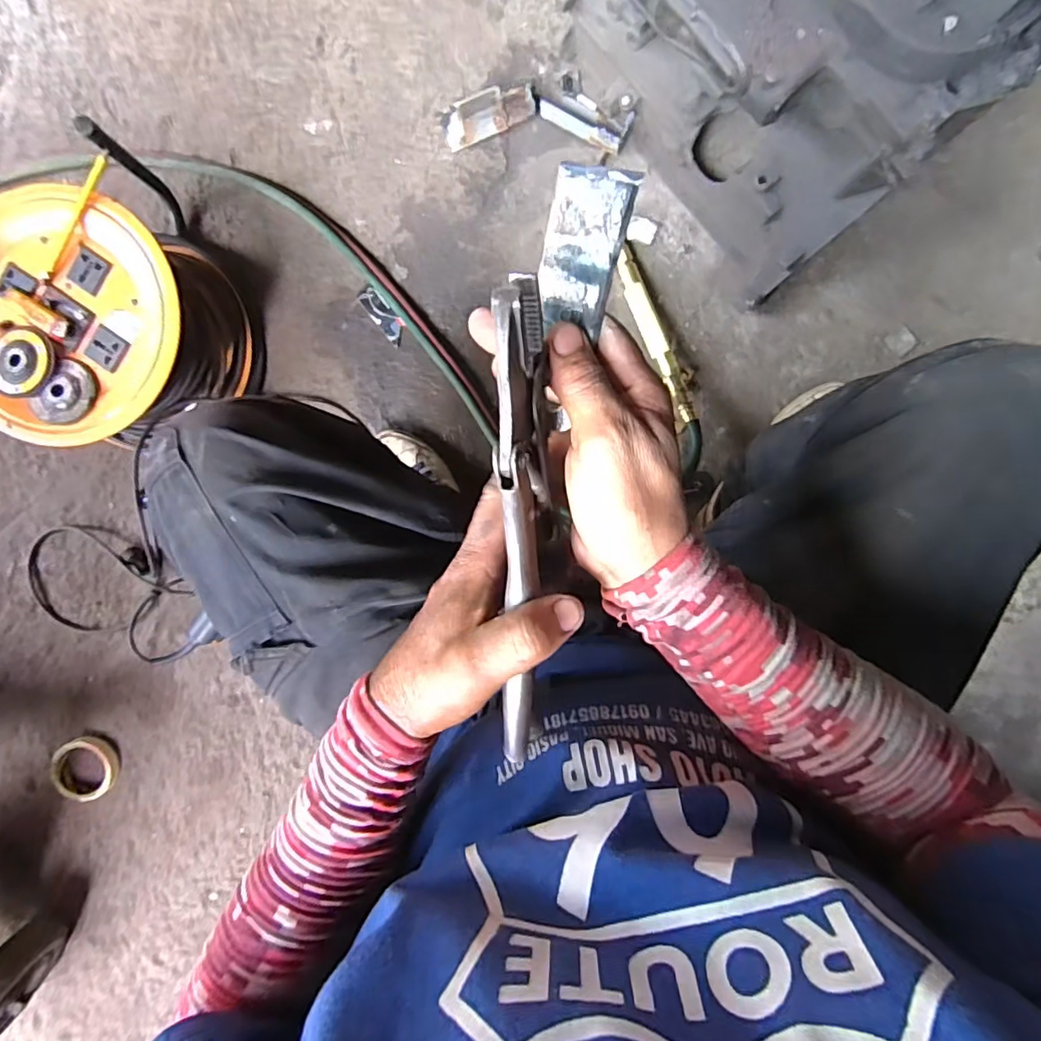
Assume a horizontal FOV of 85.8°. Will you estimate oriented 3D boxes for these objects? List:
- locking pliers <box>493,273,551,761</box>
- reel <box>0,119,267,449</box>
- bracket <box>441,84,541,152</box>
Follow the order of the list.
[{"bbox_3d":[0.001,0.006,0.255,0.020,0.046,0.212,1,109,2],"label":"locking pliers"},{"bbox_3d":[-0.537,-0.259,0.737,0.297,0.201,0.306,-29,92,4],"label":"reel"},{"bbox_3d":[-0.041,-0.558,0.767,0.132,0.024,0.048,-23,93,3],"label":"bracket"}]

